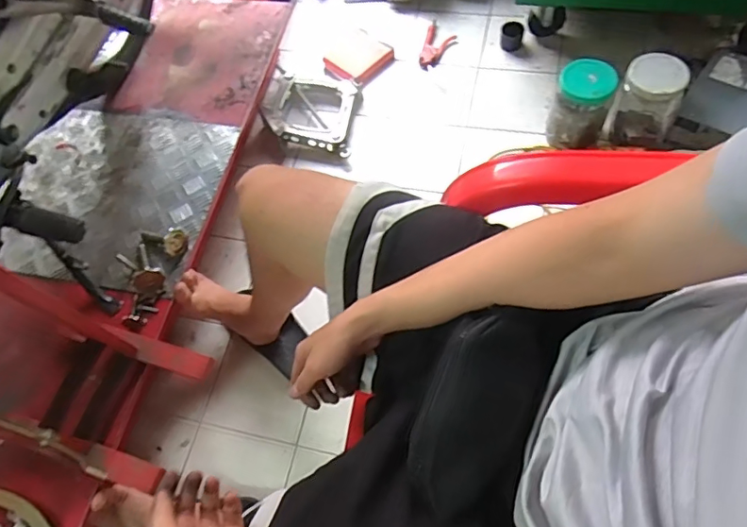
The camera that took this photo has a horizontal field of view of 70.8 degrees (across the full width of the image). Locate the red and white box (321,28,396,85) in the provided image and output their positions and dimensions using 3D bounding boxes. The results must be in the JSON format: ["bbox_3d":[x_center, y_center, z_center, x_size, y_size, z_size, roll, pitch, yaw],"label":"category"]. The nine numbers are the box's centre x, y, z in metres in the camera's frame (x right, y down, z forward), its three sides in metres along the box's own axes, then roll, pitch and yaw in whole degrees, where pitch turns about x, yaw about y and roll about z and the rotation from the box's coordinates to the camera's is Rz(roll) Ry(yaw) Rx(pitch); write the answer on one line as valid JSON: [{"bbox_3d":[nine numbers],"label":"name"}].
[{"bbox_3d":[-0.047,-0.544,1.394,0.143,0.023,0.166,38,73,22],"label":"red and white box"}]

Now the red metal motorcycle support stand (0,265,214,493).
[{"bbox_3d":[-0.392,0.152,0.696,0.169,0.380,0.206,15,66,14],"label":"red metal motorcycle support stand"}]

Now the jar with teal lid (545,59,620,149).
[{"bbox_3d":[0.446,-0.341,1.141,0.120,0.164,0.109,24,69,18],"label":"jar with teal lid"}]

